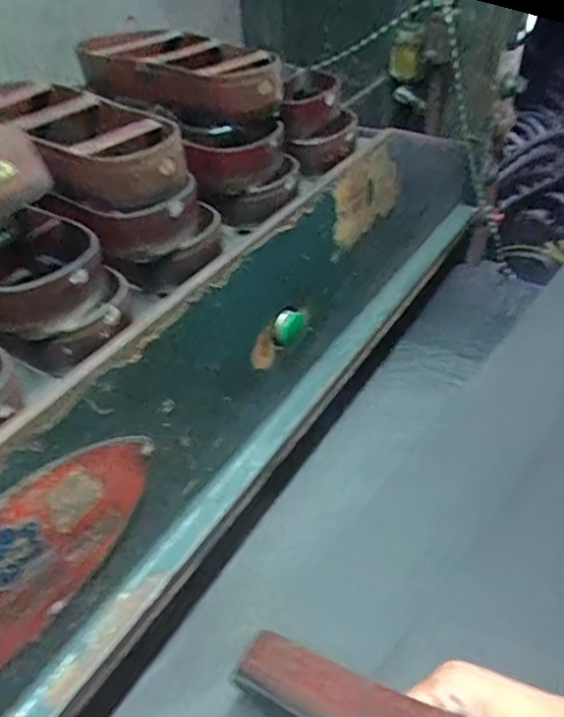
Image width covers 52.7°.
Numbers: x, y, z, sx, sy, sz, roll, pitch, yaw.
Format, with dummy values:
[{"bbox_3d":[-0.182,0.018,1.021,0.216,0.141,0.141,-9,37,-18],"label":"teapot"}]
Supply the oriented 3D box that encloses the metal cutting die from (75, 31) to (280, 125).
[{"bbox_3d":[-0.094,-0.280,0.558,0.238,0.049,0.088,29,53,30],"label":"metal cutting die"}]

